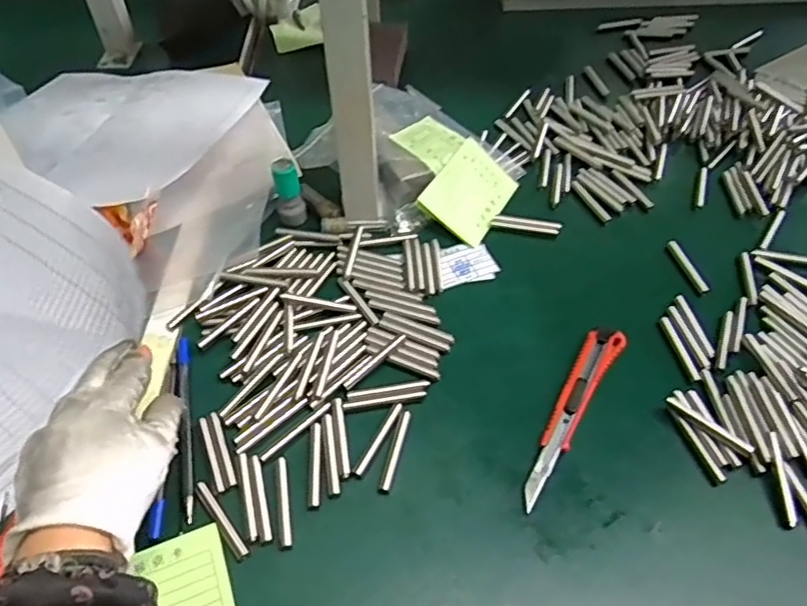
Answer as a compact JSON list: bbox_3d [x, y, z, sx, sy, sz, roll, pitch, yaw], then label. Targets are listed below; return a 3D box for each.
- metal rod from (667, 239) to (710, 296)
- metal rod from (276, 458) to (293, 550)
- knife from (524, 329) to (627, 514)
[{"bbox_3d":[0.231,-0.029,0.509,0.006,0.008,0.058,-10,50,-6],"label":"metal rod"},{"bbox_3d":[-0.074,0.121,0.386,0.008,0.004,0.057,-9,50,-5],"label":"metal rod"},{"bbox_3d":[0.111,0.071,0.424,0.024,0.013,0.147,26,55,22],"label":"knife"}]

